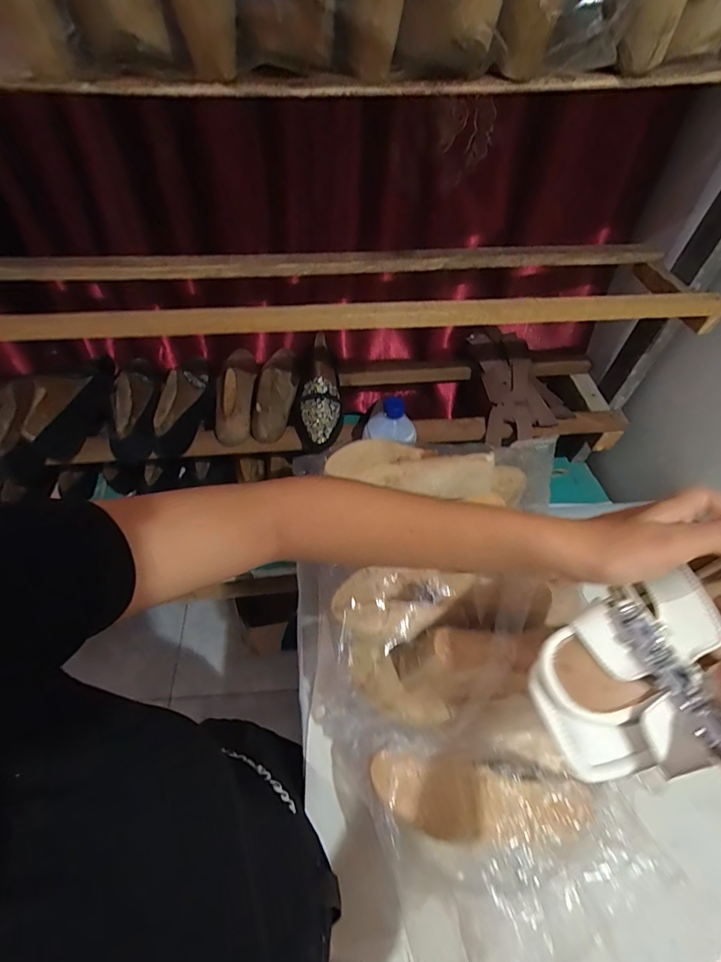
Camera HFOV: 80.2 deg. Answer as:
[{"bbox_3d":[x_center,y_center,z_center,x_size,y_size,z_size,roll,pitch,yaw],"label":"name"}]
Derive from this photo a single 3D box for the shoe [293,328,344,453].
[{"bbox_3d":[-0.074,-0.158,0.749,0.080,0.081,0.236,0,66,-4],"label":"shoe"}]

